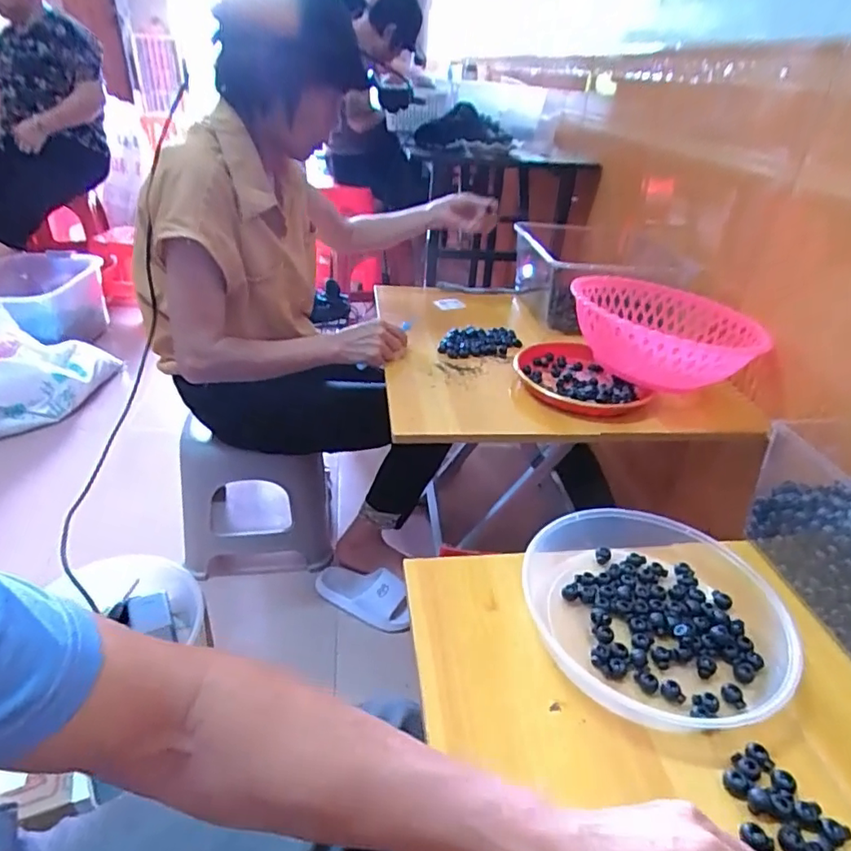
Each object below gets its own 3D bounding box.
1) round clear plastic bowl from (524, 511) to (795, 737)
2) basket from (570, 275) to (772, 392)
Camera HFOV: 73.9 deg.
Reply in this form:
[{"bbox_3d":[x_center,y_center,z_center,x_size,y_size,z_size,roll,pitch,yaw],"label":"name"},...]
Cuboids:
[{"bbox_3d":[0.209,0.170,0.515,0.223,0.050,0.217,2,32,-2],"label":"round clear plastic bowl"},{"bbox_3d":[0.387,-0.154,0.936,0.293,0.103,0.302,16,35,19],"label":"basket"}]

